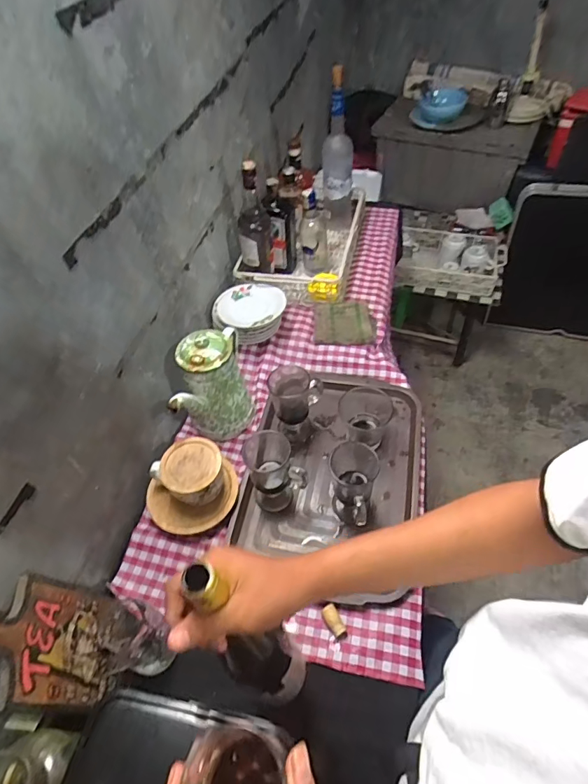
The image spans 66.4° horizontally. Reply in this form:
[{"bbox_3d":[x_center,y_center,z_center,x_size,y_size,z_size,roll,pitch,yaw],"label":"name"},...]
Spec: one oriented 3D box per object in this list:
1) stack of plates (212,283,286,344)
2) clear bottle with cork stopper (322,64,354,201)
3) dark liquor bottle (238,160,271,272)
[{"bbox_3d":[-0.098,-0.169,0.996,0.148,0.086,0.142,7,52,11],"label":"stack of plates"},{"bbox_3d":[0.104,-0.605,1.064,0.074,0.285,0.079,2,52,6],"label":"clear bottle with cork stopper"},{"bbox_3d":[-0.090,-0.376,0.960,0.063,0.217,0.080,-2,51,3],"label":"dark liquor bottle"}]

